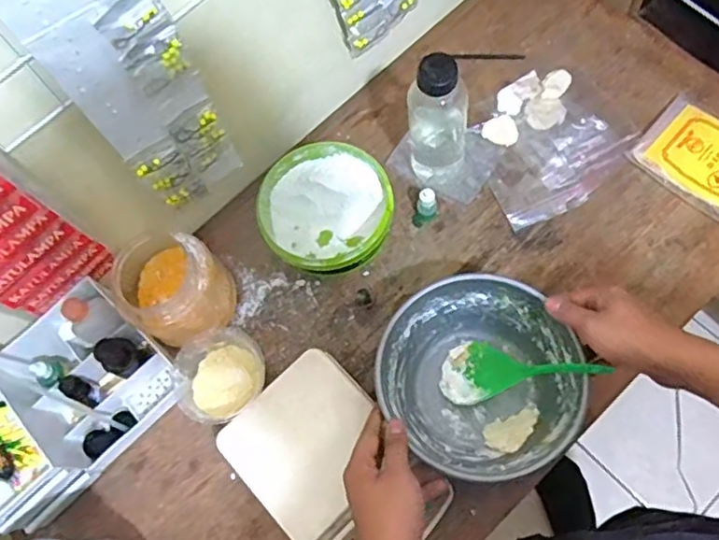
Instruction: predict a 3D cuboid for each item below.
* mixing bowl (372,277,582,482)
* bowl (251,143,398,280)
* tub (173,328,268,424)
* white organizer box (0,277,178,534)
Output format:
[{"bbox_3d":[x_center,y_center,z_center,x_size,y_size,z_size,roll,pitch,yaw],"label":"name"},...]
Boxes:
[{"bbox_3d":[0.120,0.114,0.634,0.179,0.110,0.187,-1,68,2],"label":"mixing bowl"},{"bbox_3d":[-0.039,-0.070,0.732,0.152,0.060,0.153,-2,70,6],"label":"bowl"},{"bbox_3d":[-0.153,0.122,0.687,0.098,0.053,0.094,-2,70,6],"label":"tub"},{"bbox_3d":[-0.328,0.143,0.671,0.157,0.105,0.233,39,79,18],"label":"white organizer box"}]

